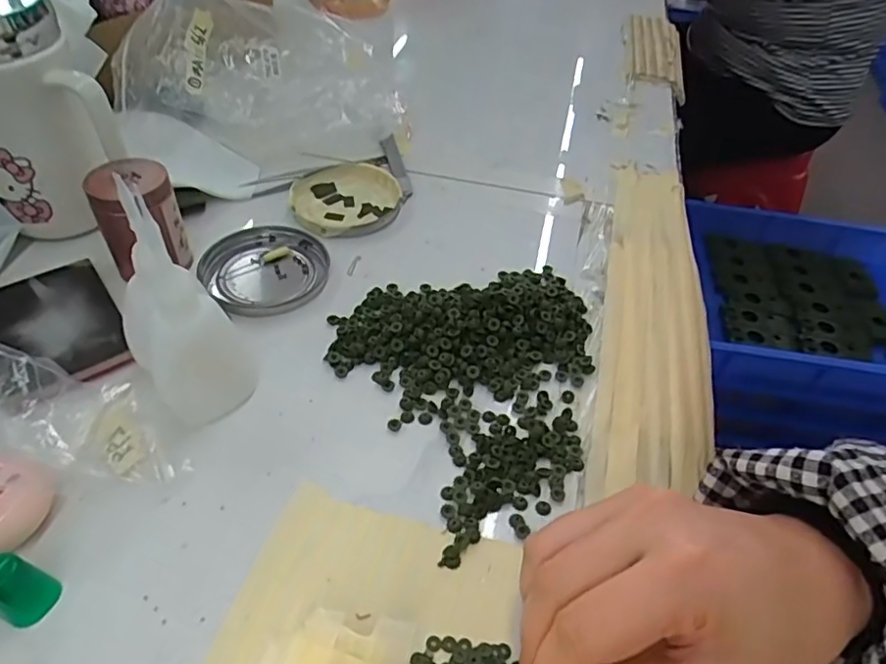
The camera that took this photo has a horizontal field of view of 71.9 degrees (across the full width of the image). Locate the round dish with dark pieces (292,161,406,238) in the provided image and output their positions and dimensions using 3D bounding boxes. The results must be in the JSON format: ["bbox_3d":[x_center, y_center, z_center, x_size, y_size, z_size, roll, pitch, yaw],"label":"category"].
[{"bbox_3d":[-0.072,-0.099,0.448,0.077,0.008,0.085,22,48,16],"label":"round dish with dark pieces"}]

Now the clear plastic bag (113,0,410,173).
[{"bbox_3d":[-0.135,-0.201,0.485,0.209,0.089,0.119,-1,46,-6],"label":"clear plastic bag"}]

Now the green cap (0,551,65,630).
[{"bbox_3d":[-0.164,0.098,0.236,0.016,0.029,0.019,25,49,18],"label":"green cap"}]

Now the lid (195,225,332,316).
[{"bbox_3d":[-0.114,-0.041,0.392,0.076,0.009,0.080,3,46,-3],"label":"lid"}]

